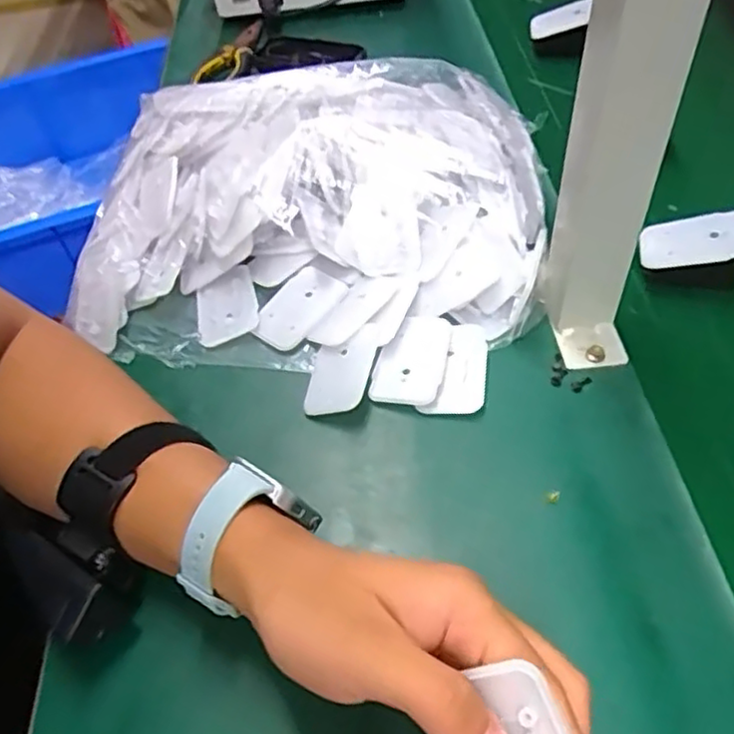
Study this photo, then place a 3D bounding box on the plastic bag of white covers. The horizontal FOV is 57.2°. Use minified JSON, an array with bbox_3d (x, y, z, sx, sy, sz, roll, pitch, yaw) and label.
[{"bbox_3d":[-0.047,-0.119,0.501,0.341,0.069,0.320,4,51,6],"label":"plastic bag of white covers"}]

